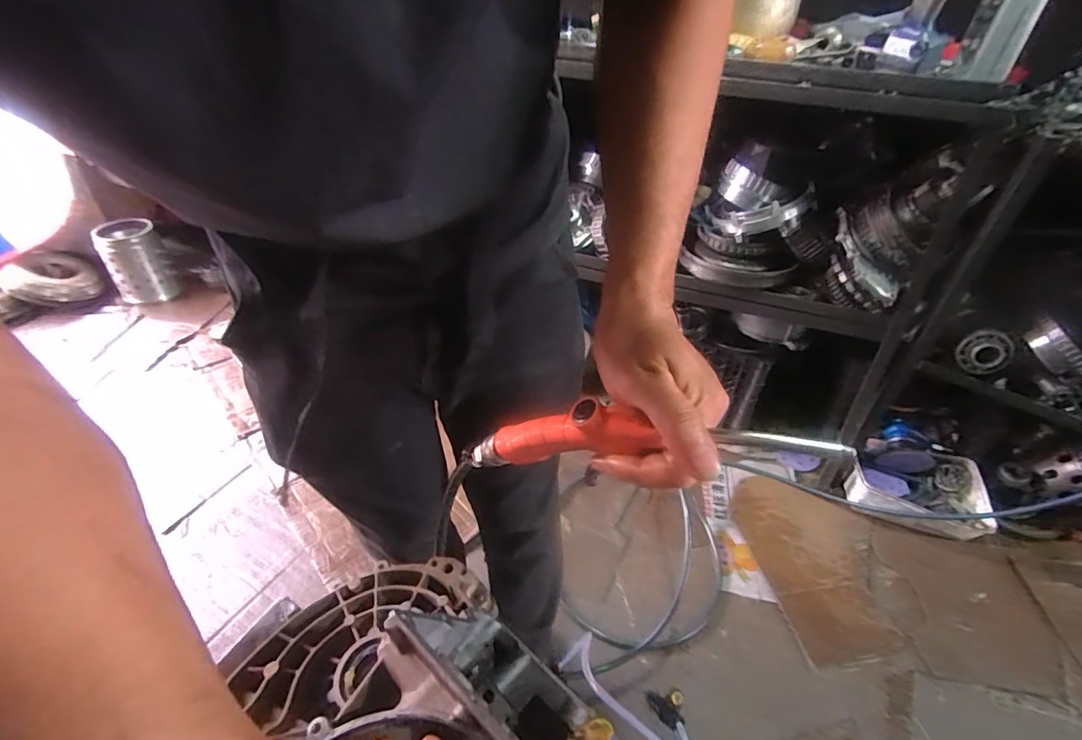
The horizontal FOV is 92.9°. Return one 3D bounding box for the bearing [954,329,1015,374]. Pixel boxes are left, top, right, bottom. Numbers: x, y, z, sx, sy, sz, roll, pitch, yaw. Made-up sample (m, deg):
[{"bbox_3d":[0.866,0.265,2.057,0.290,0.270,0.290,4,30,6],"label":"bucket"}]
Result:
[{"bbox_3d":[0.843,-0.034,0.976,0.090,0.087,0.019,-3,29,24],"label":"bearing"}]

